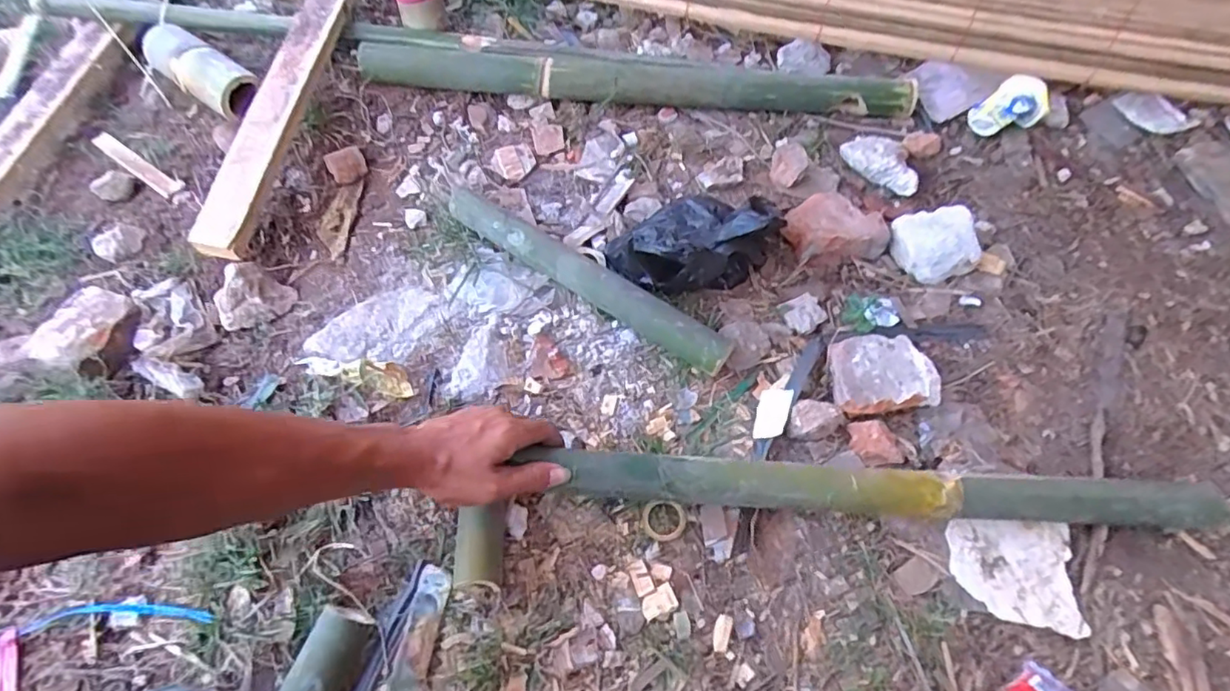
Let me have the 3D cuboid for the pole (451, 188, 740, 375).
[{"bbox_3d":[-0.040,-0.080,0.695,0.385,0.056,0.042,33,67,18],"label":"pole"}]

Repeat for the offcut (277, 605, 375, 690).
[{"bbox_3d":[-0.246,0.280,0.485,0.050,0.040,0.116,17,63,10],"label":"offcut"}]

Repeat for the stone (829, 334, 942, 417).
[{"bbox_3d":[0.282,0.032,0.631,0.102,0.041,0.085,-2,61,0],"label":"stone"}]

